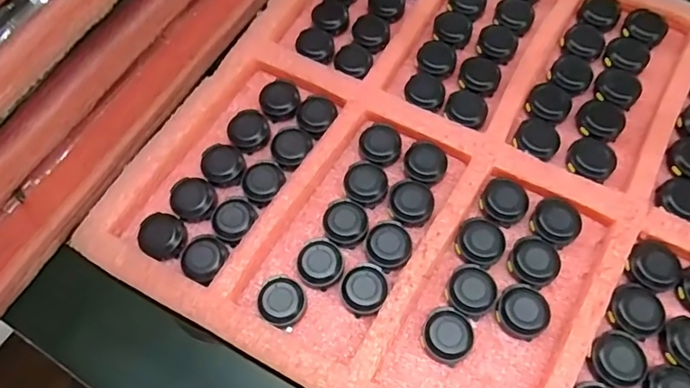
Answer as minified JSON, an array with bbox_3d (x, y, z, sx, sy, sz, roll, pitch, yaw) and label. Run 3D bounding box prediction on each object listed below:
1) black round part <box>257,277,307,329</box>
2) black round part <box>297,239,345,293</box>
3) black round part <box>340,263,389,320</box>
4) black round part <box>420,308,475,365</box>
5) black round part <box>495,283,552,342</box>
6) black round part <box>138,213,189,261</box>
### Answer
[{"bbox_3d":[-0.038,0.066,0.308,0.026,0.013,0.029,23,68,13],"label":"black round part"},{"bbox_3d":[-0.015,0.043,0.317,0.027,0.014,0.029,-1,65,2],"label":"black round part"},{"bbox_3d":[0.012,0.058,0.310,0.027,0.012,0.029,-1,65,2],"label":"black round part"},{"bbox_3d":[0.061,0.083,0.297,0.029,0.012,0.030,-1,65,2],"label":"black round part"},{"bbox_3d":[0.105,0.069,0.298,0.028,0.009,0.030,-1,65,2],"label":"black round part"},{"bbox_3d":[-0.118,0.028,0.330,0.029,0.012,0.028,-1,65,2],"label":"black round part"}]

